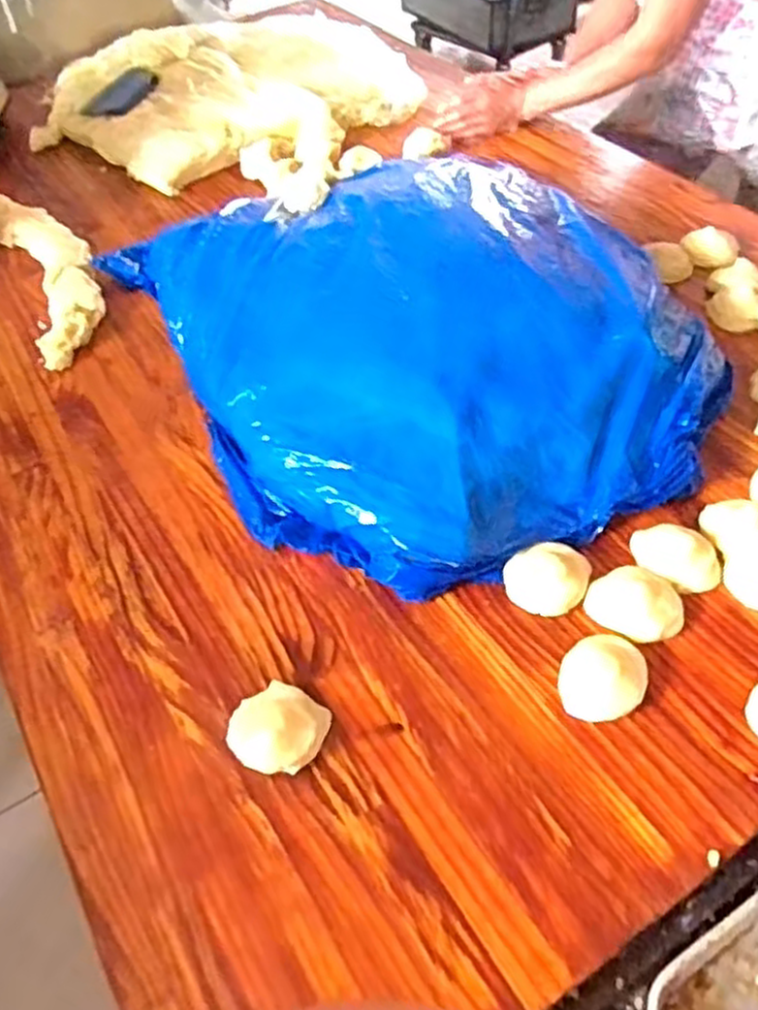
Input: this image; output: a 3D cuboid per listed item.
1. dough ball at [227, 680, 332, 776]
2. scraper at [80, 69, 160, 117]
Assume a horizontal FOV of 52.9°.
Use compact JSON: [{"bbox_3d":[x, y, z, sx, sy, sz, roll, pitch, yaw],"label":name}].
[{"bbox_3d":[-0.092,0.199,0.686,0.085,0.028,0.079,-2,50,3],"label":"dough ball"},{"bbox_3d":[-0.498,-0.794,1.476,0.096,0.013,0.147,26,73,18],"label":"scraper"}]

